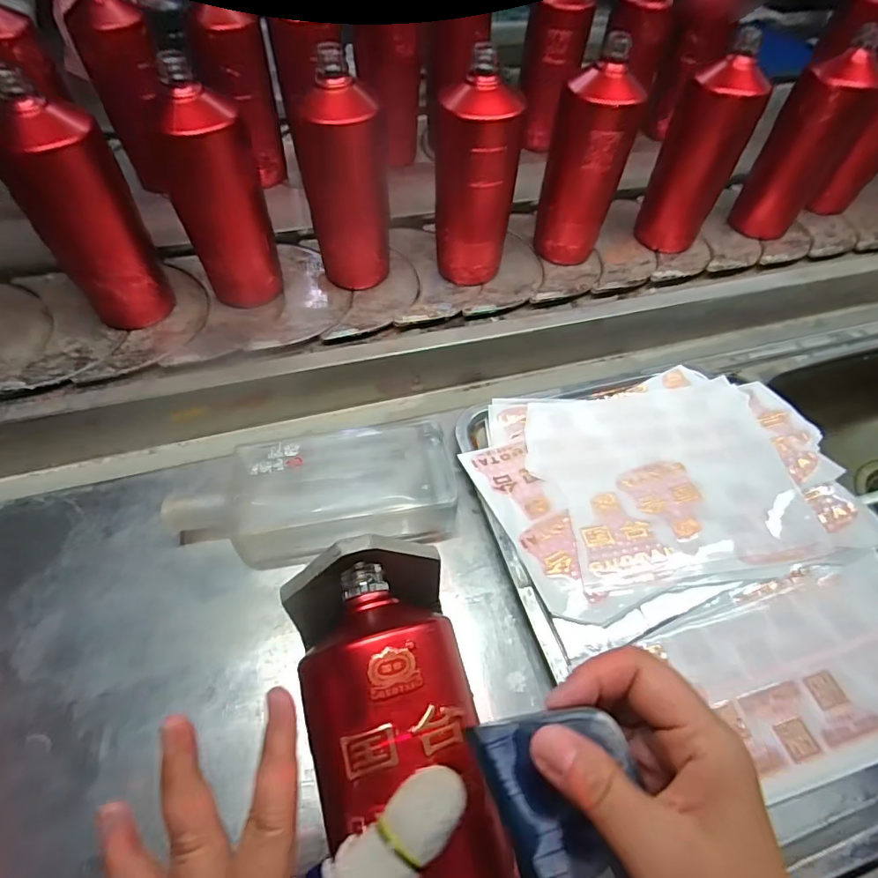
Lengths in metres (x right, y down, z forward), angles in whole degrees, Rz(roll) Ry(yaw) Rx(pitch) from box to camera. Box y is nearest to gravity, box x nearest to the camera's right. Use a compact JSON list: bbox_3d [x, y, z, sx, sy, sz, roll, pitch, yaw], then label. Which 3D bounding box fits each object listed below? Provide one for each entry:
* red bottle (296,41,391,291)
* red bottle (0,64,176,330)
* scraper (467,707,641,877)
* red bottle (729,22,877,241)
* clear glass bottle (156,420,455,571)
[{"bbox_3d":[-0.091,-0.243,0.502,0.067,0.197,0.068,33,61,13],"label":"red bottle"},{"bbox_3d":[-0.311,-0.193,0.455,0.070,0.203,0.064,3,58,-5],"label":"red bottle"},{"bbox_3d":[0.053,0.147,0.212,0.059,0.004,0.071,-21,85,3],"label":"scraper"},{"bbox_3d":[0.430,-0.345,0.599,0.074,0.198,0.067,40,63,22],"label":"red bottle"},{"bbox_3d":[-0.099,0.049,0.418,0.225,0.049,0.102,-7,53,-7],"label":"clear glass bottle"}]

